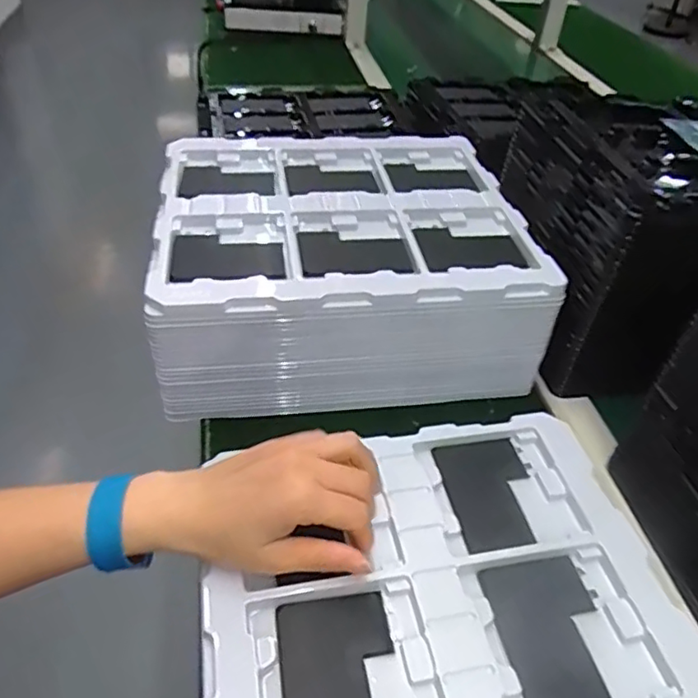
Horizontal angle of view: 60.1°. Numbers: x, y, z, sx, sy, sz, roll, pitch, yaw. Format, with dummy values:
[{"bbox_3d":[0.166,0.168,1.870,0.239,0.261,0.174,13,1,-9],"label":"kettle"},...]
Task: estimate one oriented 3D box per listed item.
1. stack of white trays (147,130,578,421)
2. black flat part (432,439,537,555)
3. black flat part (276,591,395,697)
[{"bbox_3d":[-0.011,-0.087,0.577,0.315,0.114,0.278,-4,43,-9],"label":"stack of white trays"},{"bbox_3d":[0.101,0.100,0.425,0.063,0.009,0.090,-5,43,-11],"label":"black flat part"},{"bbox_3d":[-0.005,0.179,0.330,0.063,0.008,0.089,-4,43,-9],"label":"black flat part"}]

